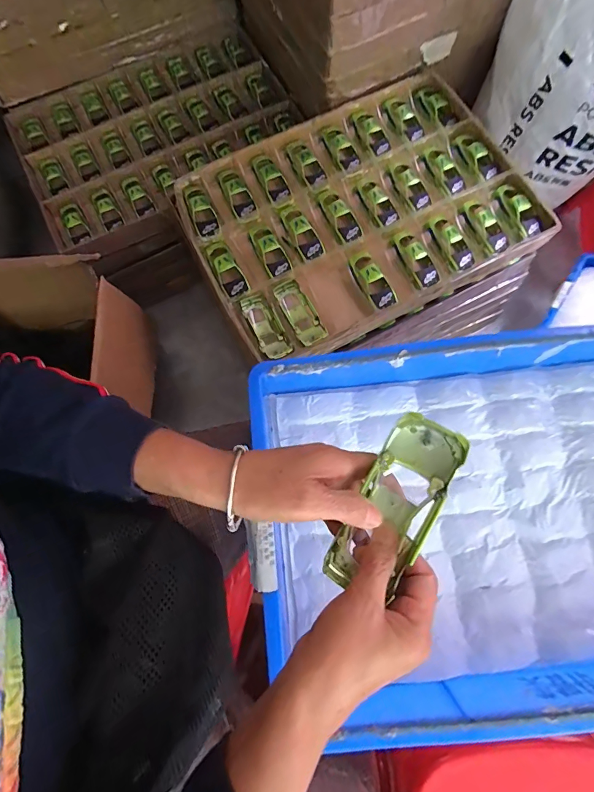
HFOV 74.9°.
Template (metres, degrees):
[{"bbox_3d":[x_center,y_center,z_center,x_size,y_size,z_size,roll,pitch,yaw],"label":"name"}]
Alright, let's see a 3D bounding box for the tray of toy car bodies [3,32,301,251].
[{"bbox_3d":[-0.345,-0.650,0.958,0.653,0.065,0.478,-28,77,-6],"label":"tray of toy car bodies"}]

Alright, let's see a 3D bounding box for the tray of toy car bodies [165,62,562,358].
[{"bbox_3d":[0.121,-0.366,0.800,0.635,0.081,0.465,-27,76,-6],"label":"tray of toy car bodies"}]

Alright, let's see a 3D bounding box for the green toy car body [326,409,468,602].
[{"bbox_3d":[0.071,0.080,0.281,0.055,0.031,0.132,31,93,9],"label":"green toy car body"}]

